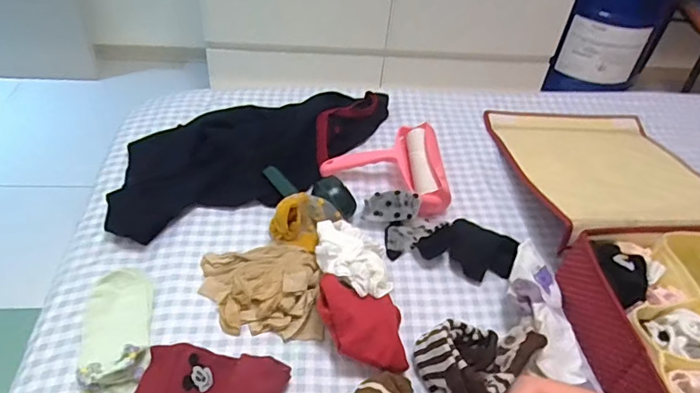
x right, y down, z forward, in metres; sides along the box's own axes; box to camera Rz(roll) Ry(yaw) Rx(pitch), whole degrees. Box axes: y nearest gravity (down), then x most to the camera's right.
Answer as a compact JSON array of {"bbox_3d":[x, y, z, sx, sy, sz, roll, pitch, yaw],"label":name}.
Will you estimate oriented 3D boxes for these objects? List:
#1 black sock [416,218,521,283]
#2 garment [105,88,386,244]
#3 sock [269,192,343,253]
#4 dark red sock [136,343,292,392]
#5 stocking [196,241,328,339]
[{"bbox_3d":[0.168,0.069,0.716,0.127,0.037,0.082,25,46,19],"label":"black sock"},{"bbox_3d":[-0.136,-0.088,0.836,0.521,0.047,0.220,-18,48,-24],"label":"garment"},{"bbox_3d":[-0.061,0.033,0.701,0.093,0.068,0.061,-21,49,-26],"label":"sock"},{"bbox_3d":[-0.146,0.207,0.540,0.146,0.028,0.083,9,43,2],"label":"dark red sock"},{"bbox_3d":[-0.113,0.109,0.636,0.154,0.043,0.130,2,43,-5],"label":"stocking"}]

